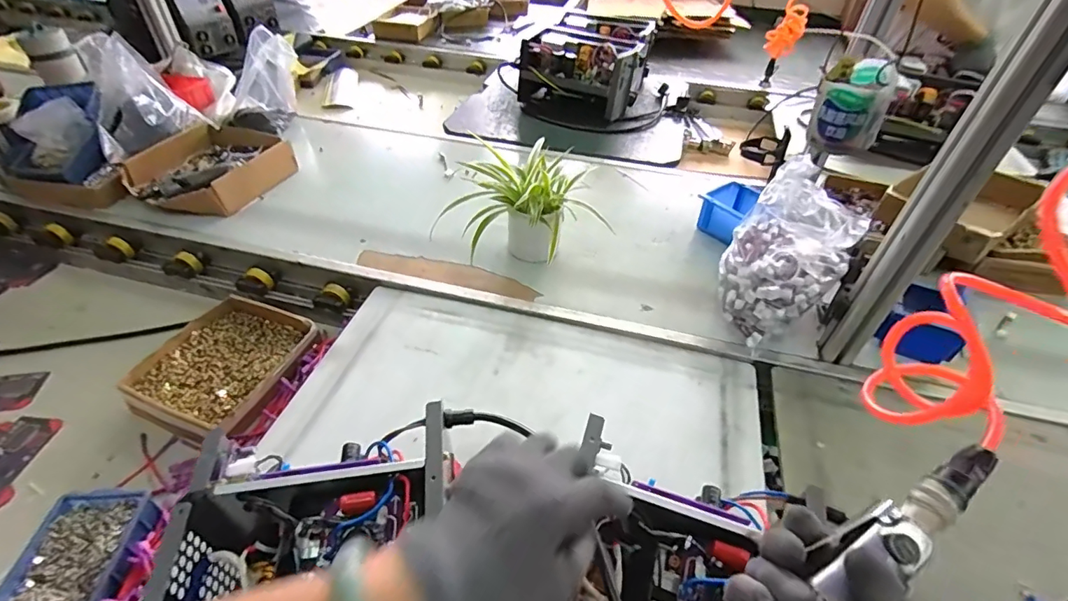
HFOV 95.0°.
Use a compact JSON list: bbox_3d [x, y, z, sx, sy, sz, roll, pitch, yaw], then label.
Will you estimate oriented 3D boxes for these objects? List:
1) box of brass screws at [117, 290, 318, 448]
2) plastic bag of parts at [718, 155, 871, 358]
[{"bbox_3d":[-0.468,0.096,0.747,0.203,0.046,0.224,19,46,16],"label":"box of brass screws"},{"bbox_3d":[0.357,-0.055,0.715,0.159,0.198,0.150,-29,52,-29],"label":"plastic bag of parts"}]

